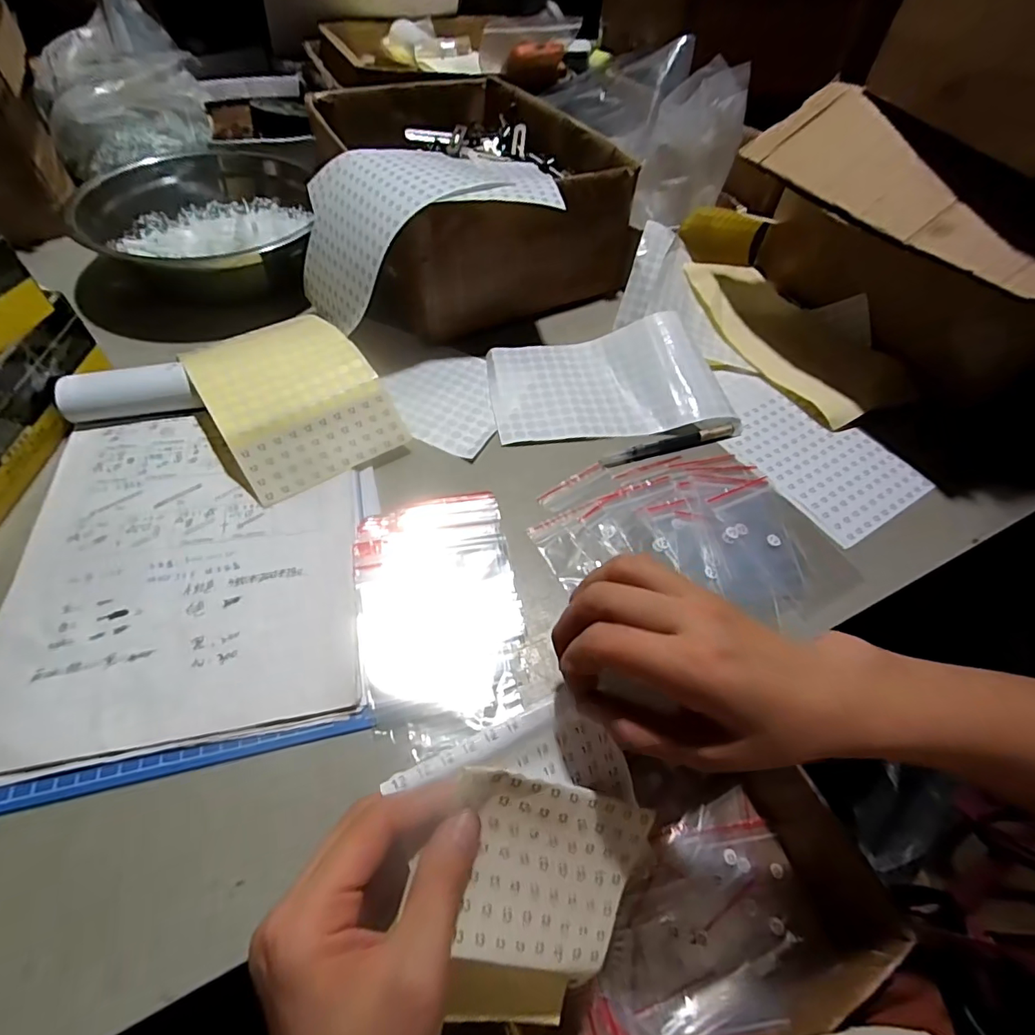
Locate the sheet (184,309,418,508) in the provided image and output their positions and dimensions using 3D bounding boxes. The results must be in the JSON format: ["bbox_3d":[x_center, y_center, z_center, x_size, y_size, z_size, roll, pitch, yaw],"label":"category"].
[{"bbox_3d":[-0.181,-0.098,0.420,0.122,0.042,0.154,-29,61,-24],"label":"sheet"}]

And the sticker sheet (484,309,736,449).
[{"bbox_3d":[0.086,-0.133,0.480,0.217,0.034,0.126,-4,54,-9],"label":"sticker sheet"}]

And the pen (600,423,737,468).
[{"bbox_3d":[0.134,-0.064,0.449,0.132,0.010,0.013,-16,57,-17],"label":"pen"}]

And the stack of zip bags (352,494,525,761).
[{"bbox_3d":[-0.050,0.057,0.335,0.103,0.009,0.167,-9,55,-12],"label":"stack of zip bags"}]

